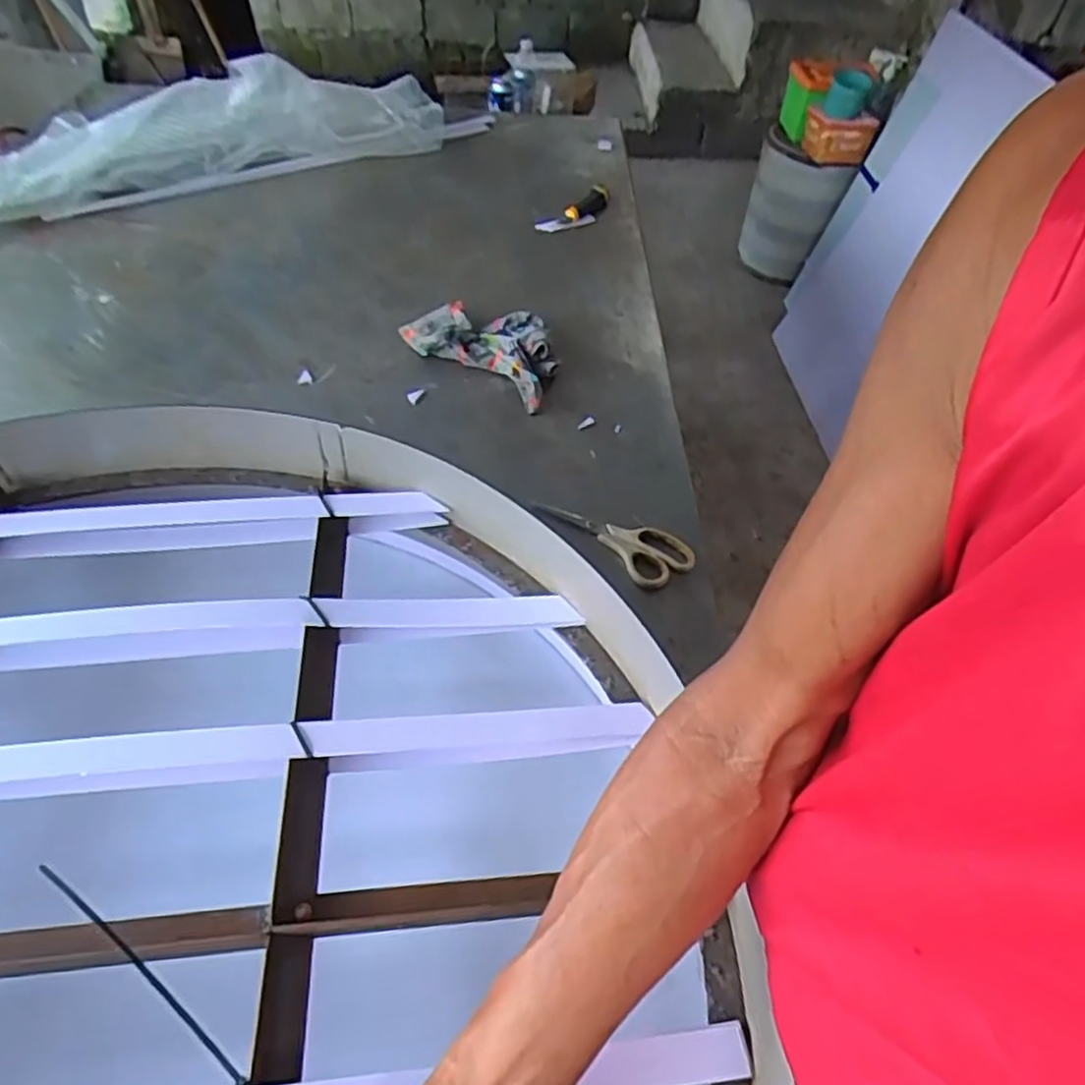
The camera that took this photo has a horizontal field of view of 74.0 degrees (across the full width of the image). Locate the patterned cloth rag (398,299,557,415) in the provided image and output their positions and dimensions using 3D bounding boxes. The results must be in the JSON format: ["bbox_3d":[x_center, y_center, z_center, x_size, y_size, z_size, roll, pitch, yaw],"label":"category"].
[{"bbox_3d":[-0.071,-0.289,1.023,0.258,0.044,0.152,31,52,20],"label":"patterned cloth rag"}]

